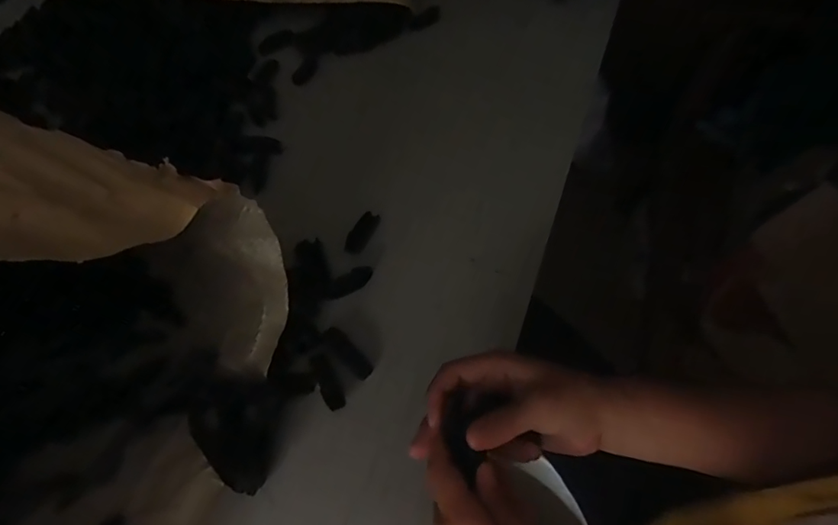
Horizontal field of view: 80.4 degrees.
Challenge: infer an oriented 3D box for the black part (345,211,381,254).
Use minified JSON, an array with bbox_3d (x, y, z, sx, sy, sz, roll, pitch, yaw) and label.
[{"bbox_3d":[-0.056,-0.030,0.492,0.022,0.008,0.051,21,59,10],"label":"black part"}]

